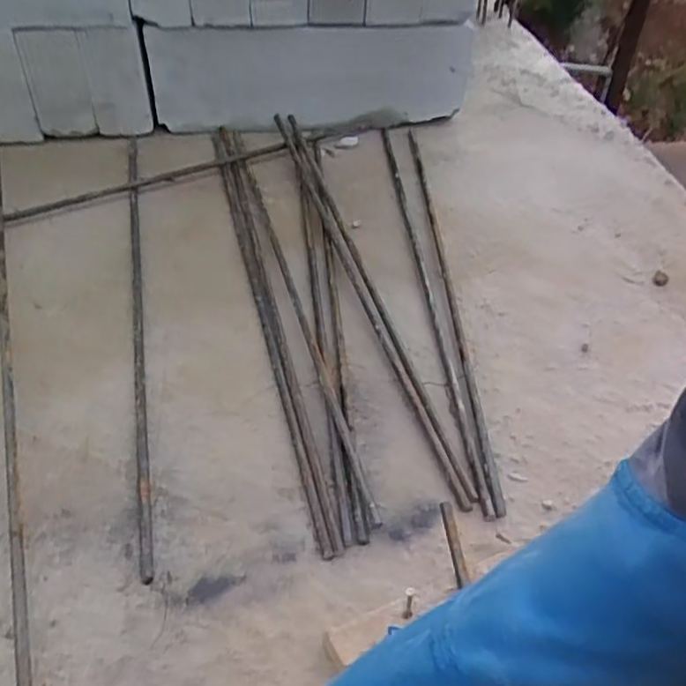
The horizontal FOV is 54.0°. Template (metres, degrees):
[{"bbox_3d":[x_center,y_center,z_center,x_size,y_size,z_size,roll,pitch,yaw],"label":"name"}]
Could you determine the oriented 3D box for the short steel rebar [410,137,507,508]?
[{"bbox_3d":[0.150,-0.124,1.021,0.016,0.011,0.826,1,44,-3],"label":"short steel rebar"}]

